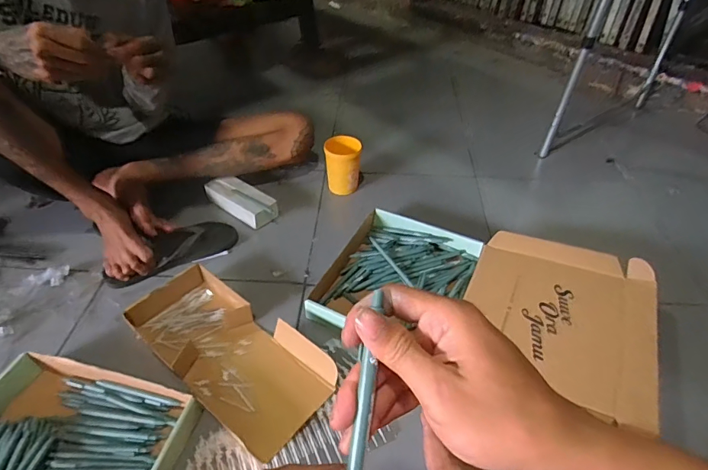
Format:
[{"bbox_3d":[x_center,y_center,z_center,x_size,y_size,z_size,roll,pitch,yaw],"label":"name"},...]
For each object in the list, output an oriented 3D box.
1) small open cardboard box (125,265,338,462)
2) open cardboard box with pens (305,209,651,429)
[{"bbox_3d":[-0.217,0.195,0.752,0.365,0.049,0.181,28,49,26],"label":"small open cardboard box"},{"bbox_3d":[0.228,0.115,0.816,0.559,0.106,0.324,15,44,15],"label":"open cardboard box with pens"}]

